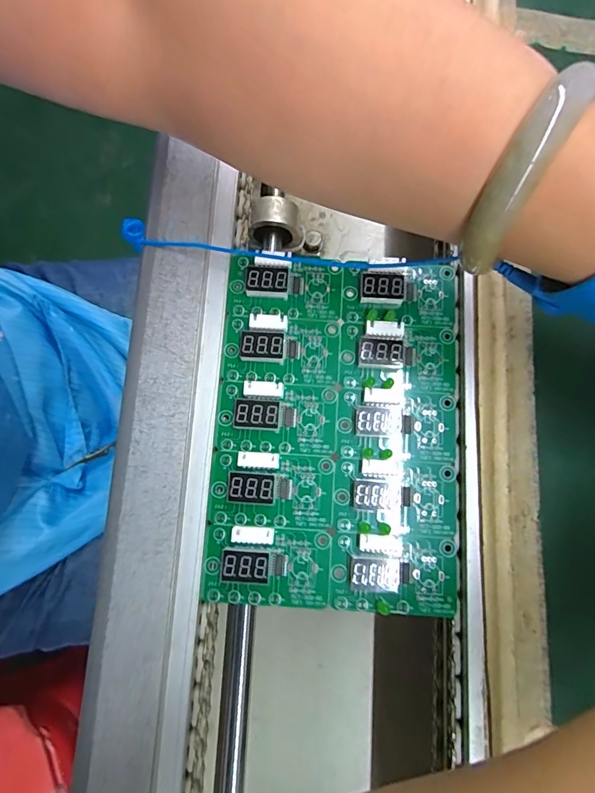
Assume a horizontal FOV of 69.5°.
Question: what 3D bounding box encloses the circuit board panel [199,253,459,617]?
[{"bbox_3d":[0.021,0.015,0.221,0.124,0.010,0.176,4,79,0],"label":"circuit board panel"}]

